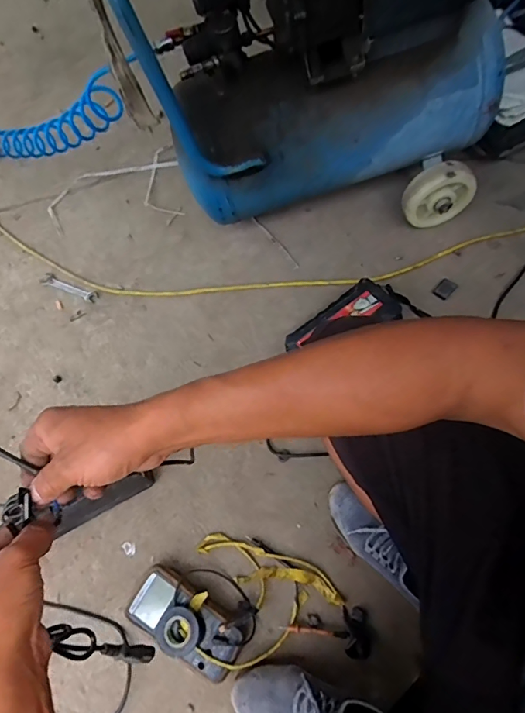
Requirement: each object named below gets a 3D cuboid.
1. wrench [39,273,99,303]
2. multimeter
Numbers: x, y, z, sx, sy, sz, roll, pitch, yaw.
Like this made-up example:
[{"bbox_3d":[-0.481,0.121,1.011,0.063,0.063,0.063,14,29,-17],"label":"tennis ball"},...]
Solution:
[{"bbox_3d":[-0.424,-0.151,0.957,0.142,0.004,0.029,21,68,12],"label":"wrench"},{"bbox_3d":[-0.116,0.401,0.659,0.178,0.052,0.085,32,71,16],"label":"multimeter"}]

